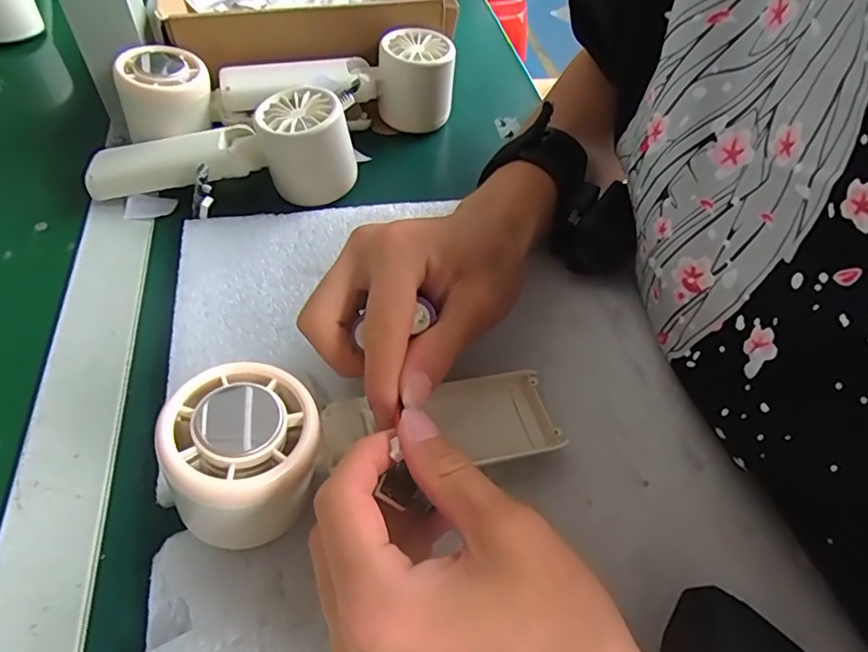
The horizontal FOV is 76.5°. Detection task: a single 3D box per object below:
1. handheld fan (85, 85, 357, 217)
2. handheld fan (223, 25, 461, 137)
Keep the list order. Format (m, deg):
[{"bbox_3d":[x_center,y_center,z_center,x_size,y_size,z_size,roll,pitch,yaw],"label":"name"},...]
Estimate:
[{"bbox_3d":[-0.132,-0.105,0.341,0.165,0.048,0.065,-5,54,-7],"label":"handheld fan"},{"bbox_3d":[-0.067,-0.170,0.400,0.162,0.050,0.055,-14,55,-13],"label":"handheld fan"}]

